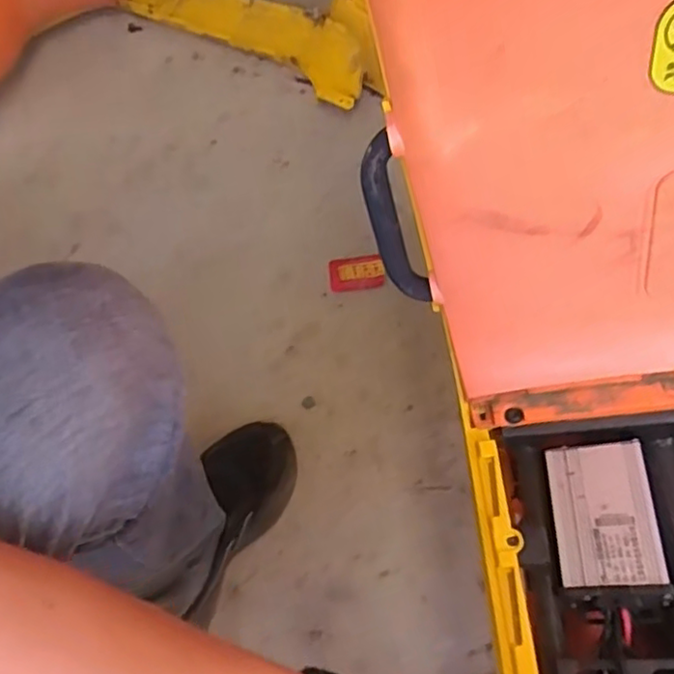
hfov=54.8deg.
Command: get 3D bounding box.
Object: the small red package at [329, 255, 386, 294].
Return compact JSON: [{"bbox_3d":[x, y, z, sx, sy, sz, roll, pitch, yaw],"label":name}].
[{"bbox_3d":[0.025,-0.081,0.826,0.069,0.008,0.044,-5,64,2],"label":"small red package"}]

